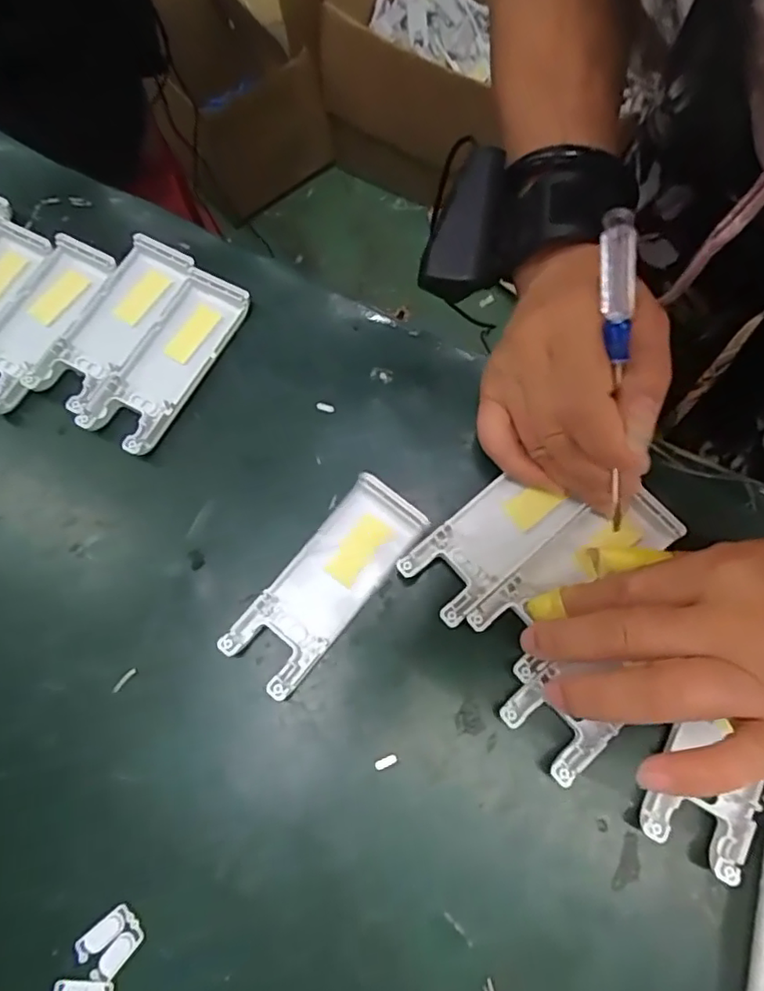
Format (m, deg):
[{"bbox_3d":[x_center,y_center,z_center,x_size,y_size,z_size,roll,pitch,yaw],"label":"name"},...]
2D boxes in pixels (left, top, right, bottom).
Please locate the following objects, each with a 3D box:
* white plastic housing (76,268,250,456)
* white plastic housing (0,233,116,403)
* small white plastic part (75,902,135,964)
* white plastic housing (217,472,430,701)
[{"bbox_3d":[-0.113,-0.072,0.313,0.039,0.009,0.104,28,74,10],"label":"white plastic housing"},{"bbox_3d":[-0.189,-0.094,0.321,0.042,0.009,0.102,26,73,10],"label":"white plastic housing"},{"bbox_3d":[-0.111,0.175,0.237,0.023,0.004,0.009,-37,74,-11],"label":"small white plastic part"},{"bbox_3d":[-0.025,0.040,0.278,0.041,0.009,0.104,38,76,13],"label":"white plastic housing"}]

